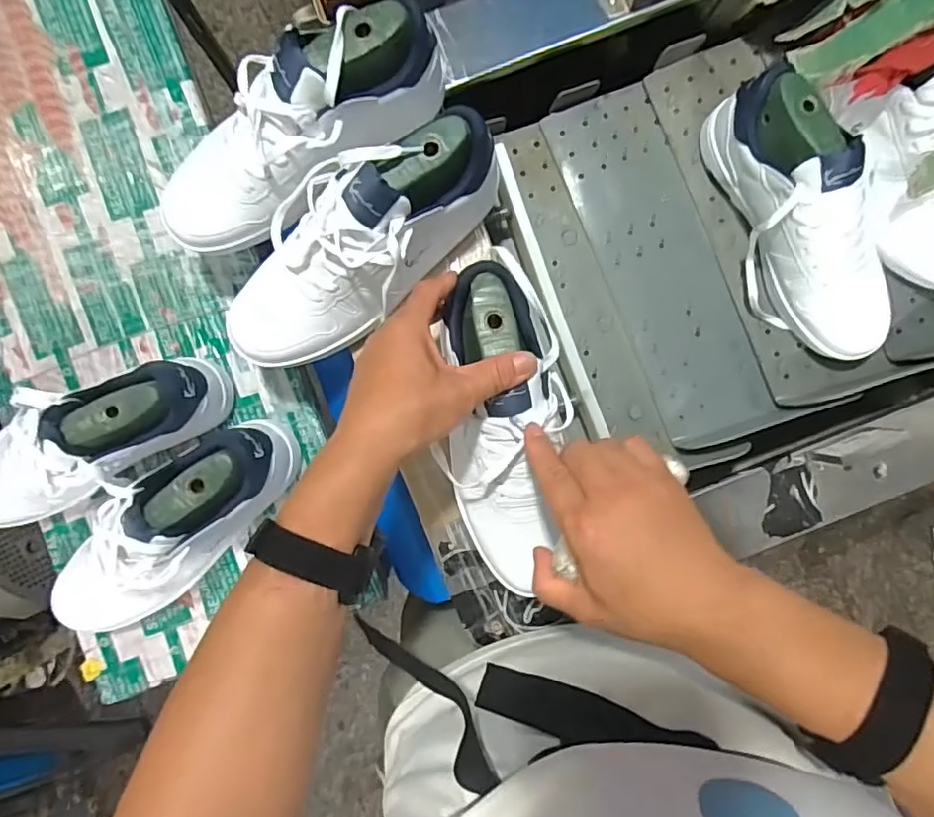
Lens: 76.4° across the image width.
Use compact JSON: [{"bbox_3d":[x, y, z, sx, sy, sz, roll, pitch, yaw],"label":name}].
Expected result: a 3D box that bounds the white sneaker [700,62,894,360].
[{"bbox_3d":[0.331,-0.179,0.565,0.110,0.134,0.275,-22,91,-1],"label":"white sneaker"}]

